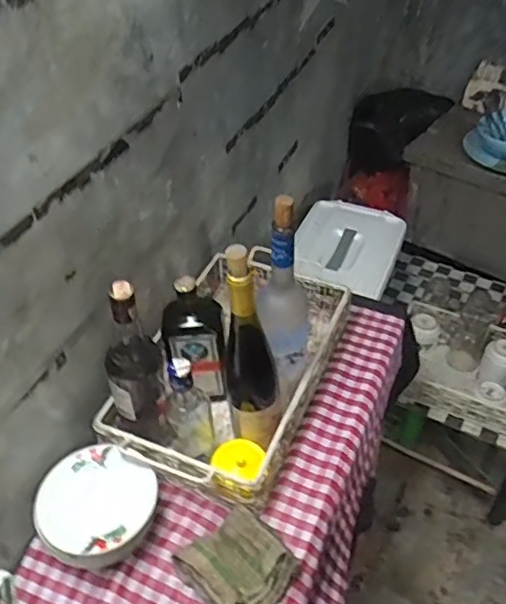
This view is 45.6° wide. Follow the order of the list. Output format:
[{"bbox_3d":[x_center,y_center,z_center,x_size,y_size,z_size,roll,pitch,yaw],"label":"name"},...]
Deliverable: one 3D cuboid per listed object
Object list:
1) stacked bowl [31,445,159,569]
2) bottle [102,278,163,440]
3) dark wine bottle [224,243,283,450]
[{"bbox_3d":[-0.200,0.271,0.784,0.154,0.076,0.139,20,47,22],"label":"stacked bowl"},{"bbox_3d":[-0.163,0.080,0.786,0.070,0.235,0.068,0,43,2],"label":"bottle"},{"bbox_3d":[-0.001,0.060,0.774,0.073,0.322,0.065,-3,43,-2],"label":"dark wine bottle"}]

